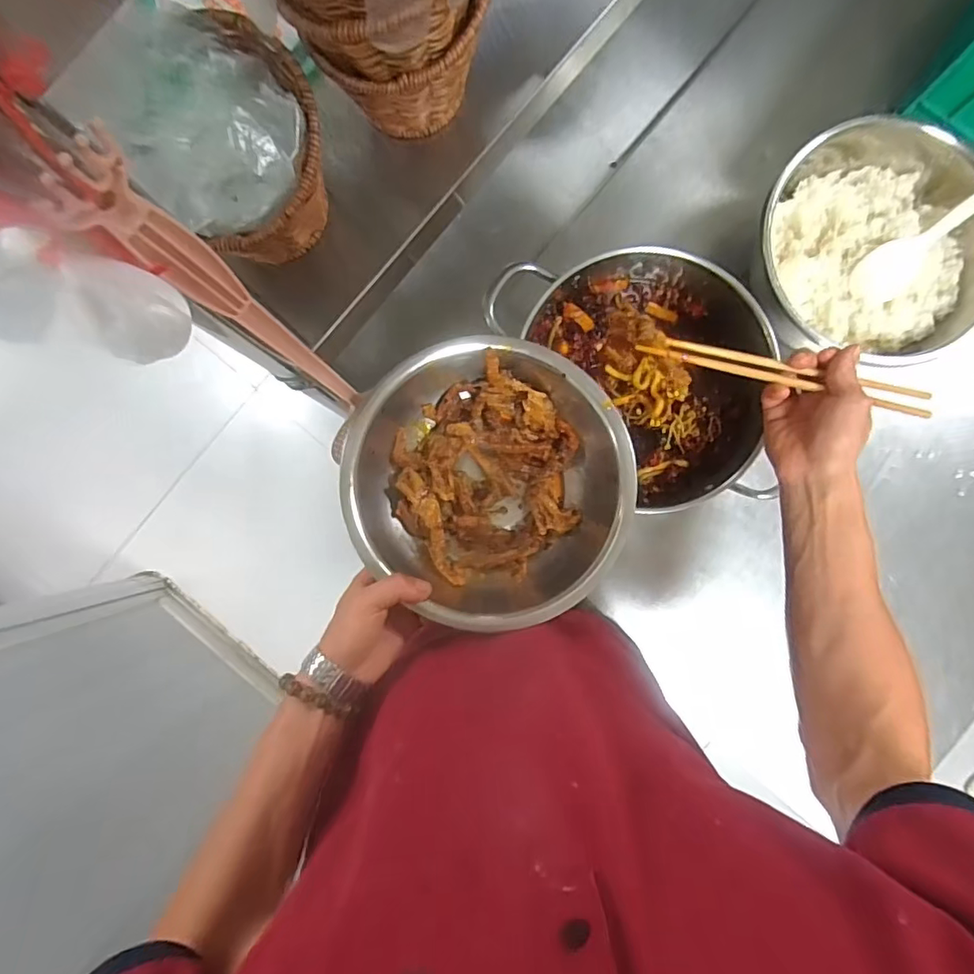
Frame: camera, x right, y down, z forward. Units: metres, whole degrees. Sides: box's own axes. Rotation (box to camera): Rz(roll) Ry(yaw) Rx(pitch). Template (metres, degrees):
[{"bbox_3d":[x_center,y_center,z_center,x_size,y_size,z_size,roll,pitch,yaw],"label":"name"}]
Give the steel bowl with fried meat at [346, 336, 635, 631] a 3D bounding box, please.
[{"bbox_3d":[0.008,-0.004,0.511,0.245,0.091,0.244,0,86,-1],"label":"steel bowl with fried meat"}]

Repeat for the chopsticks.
[{"bbox_3d":[0.266,-0.103,0.481,0.268,0.018,0.022,13,86,-3],"label":"chopsticks"}]

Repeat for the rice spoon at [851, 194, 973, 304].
[{"bbox_3d":[0.495,-0.276,0.593,0.183,0.023,0.057,-38,87,11],"label":"rice spoon"}]

